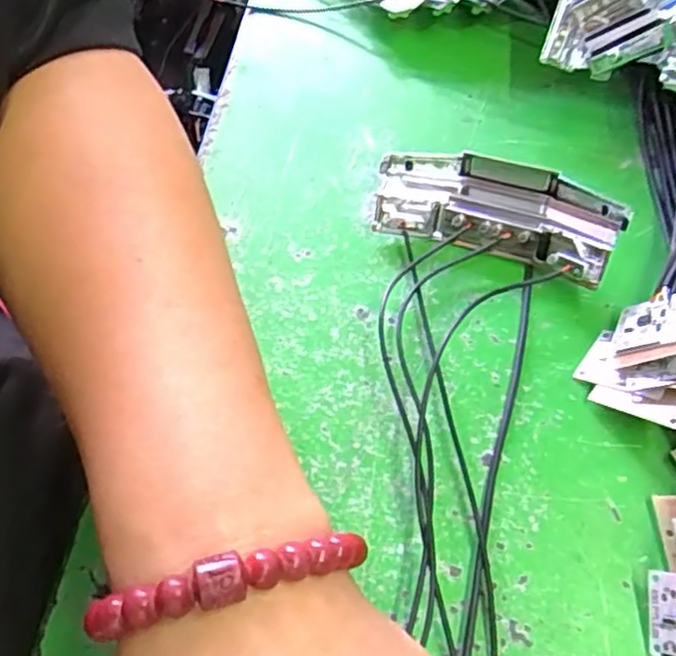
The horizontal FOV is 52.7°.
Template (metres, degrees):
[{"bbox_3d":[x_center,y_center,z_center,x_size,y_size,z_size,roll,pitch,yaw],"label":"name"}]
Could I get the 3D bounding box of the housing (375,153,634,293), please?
[{"bbox_3d":[0.064,-0.048,0.282,0.097,0.031,0.037,22,63,17],"label":"housing"}]

